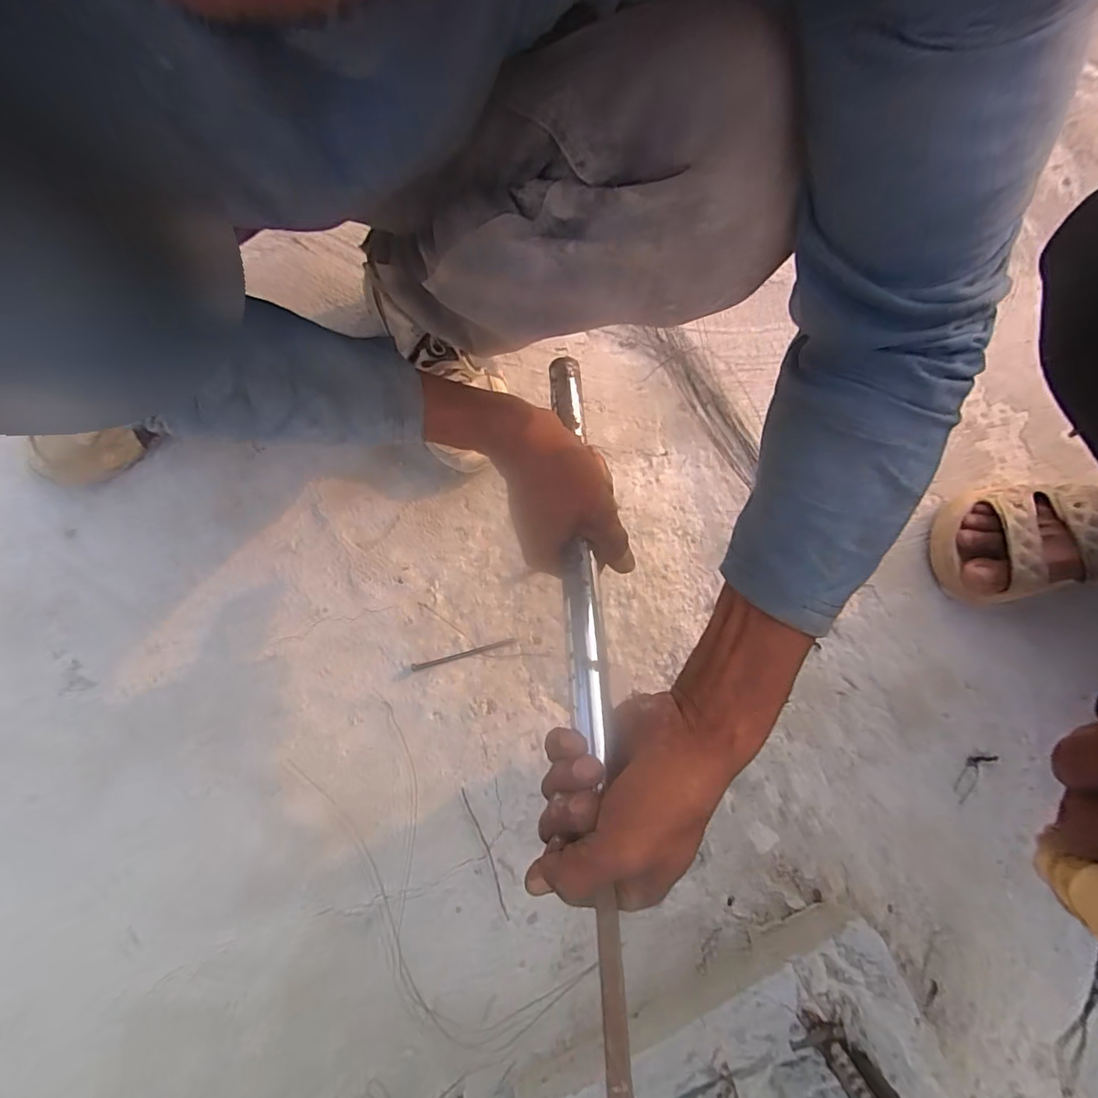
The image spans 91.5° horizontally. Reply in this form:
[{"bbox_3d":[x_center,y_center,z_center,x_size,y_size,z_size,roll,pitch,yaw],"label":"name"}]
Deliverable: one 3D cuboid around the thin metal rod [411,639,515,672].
[{"bbox_3d":[-0.081,0.100,0.505,0.098,0.004,0.007,-15,75,-6],"label":"thin metal rod"}]

